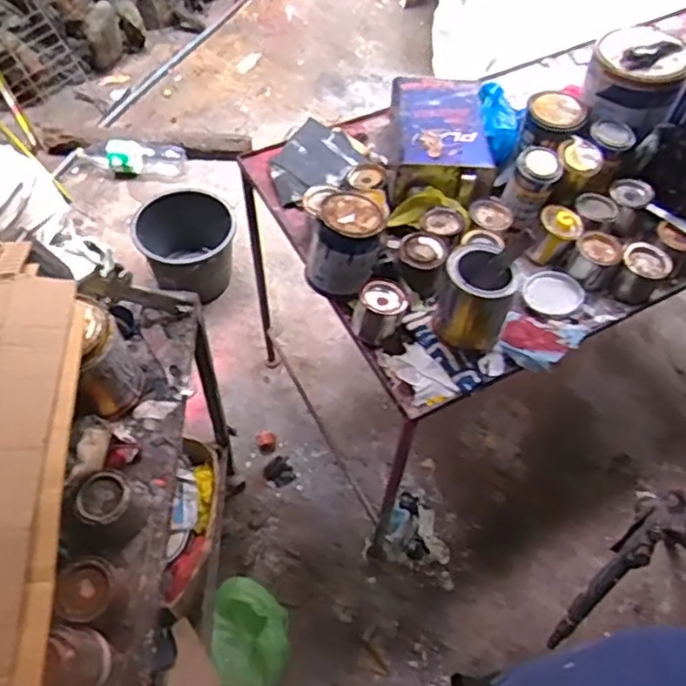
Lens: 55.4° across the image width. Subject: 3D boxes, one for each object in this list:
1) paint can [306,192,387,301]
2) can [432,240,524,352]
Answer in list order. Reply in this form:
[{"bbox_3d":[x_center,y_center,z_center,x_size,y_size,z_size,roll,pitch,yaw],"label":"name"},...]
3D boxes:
[{"bbox_3d":[0.004,-0.155,1.013,0.110,0.117,0.122,13,60,5],"label":"paint can"},{"bbox_3d":[0.199,-0.076,0.979,0.104,0.126,0.134,18,61,8],"label":"can"}]

